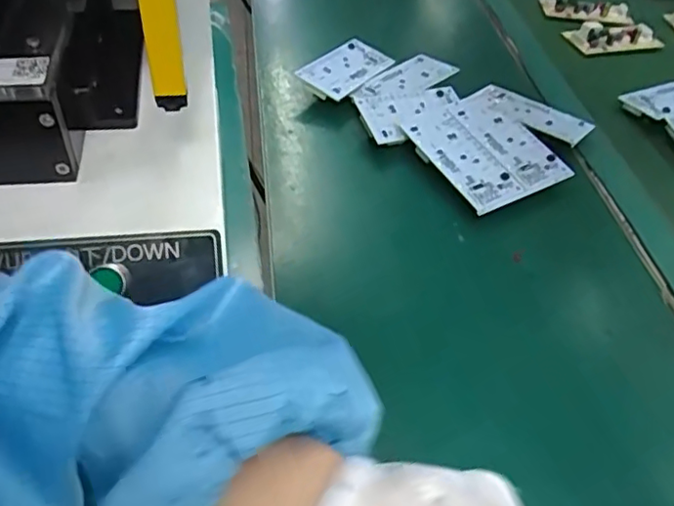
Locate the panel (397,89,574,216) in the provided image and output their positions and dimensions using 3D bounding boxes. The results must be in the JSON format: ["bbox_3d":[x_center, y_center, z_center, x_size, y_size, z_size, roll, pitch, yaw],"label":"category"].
[{"bbox_3d":[0.135,-0.097,0.550,0.111,0.006,0.131,-21,58,-23],"label":"panel"}]

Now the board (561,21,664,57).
[{"bbox_3d":[0.349,-0.272,0.749,0.113,0.013,0.056,-4,49,-10],"label":"board"}]

